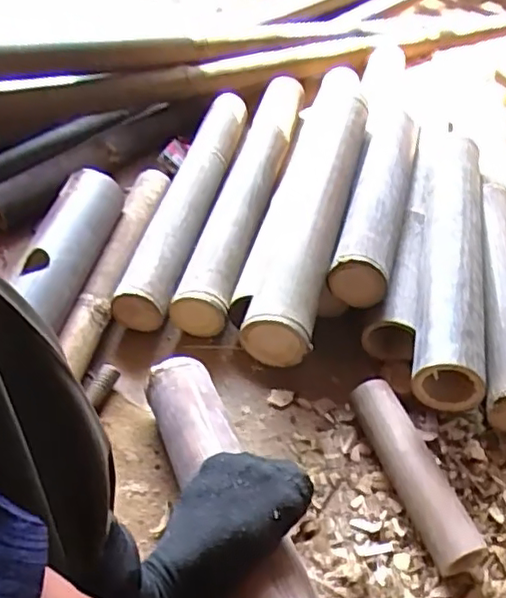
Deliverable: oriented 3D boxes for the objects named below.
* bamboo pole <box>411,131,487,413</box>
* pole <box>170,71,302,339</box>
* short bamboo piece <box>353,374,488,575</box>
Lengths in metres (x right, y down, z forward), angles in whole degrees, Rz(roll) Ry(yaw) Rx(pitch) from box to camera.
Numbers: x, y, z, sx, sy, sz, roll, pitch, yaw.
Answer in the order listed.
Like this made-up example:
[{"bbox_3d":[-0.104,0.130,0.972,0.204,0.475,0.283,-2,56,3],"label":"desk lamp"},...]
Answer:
[{"bbox_3d":[0.273,-0.080,0.860,0.084,0.078,0.511,8,45,11],"label":"bamboo pole"},{"bbox_3d":[-0.004,-0.196,1.075,0.089,0.068,0.672,7,45,10],"label":"pole"},{"bbox_3d":[0.171,0.190,0.691,0.054,0.051,0.217,-16,46,-13],"label":"short bamboo piece"}]

